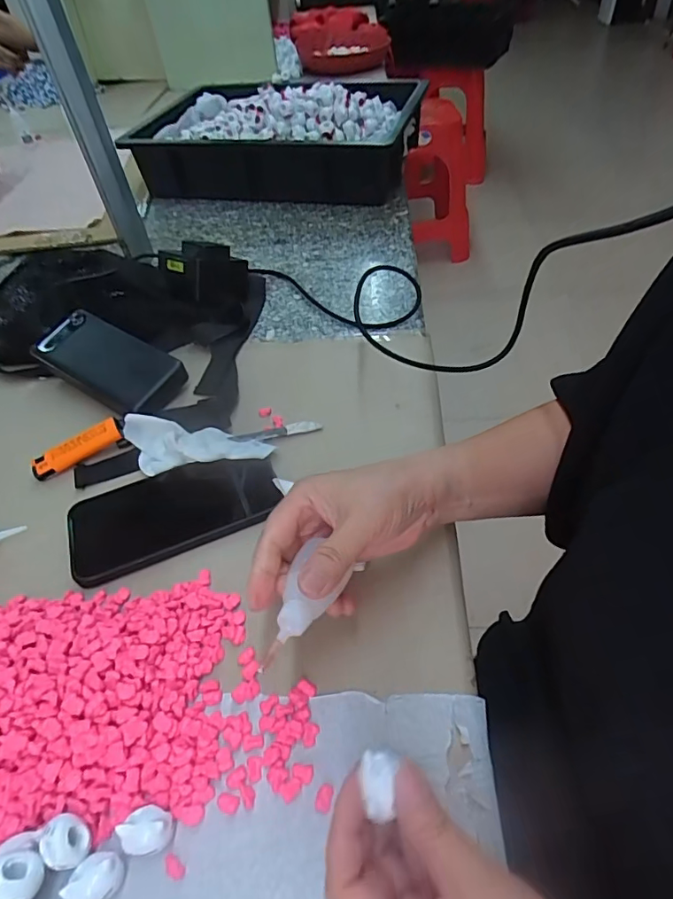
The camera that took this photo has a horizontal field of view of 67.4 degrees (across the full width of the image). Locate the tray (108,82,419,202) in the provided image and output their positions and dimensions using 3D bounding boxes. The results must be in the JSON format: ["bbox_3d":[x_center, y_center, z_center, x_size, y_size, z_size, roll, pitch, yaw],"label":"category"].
[{"bbox_3d":[-0.097,-0.529,0.857,0.447,0.116,0.315,8,50,13],"label":"tray"}]

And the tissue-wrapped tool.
[{"bbox_3d":[-0.106,-0.006,0.438,0.169,0.023,0.054,-2,49,4],"label":"tissue-wrapped tool"}]

